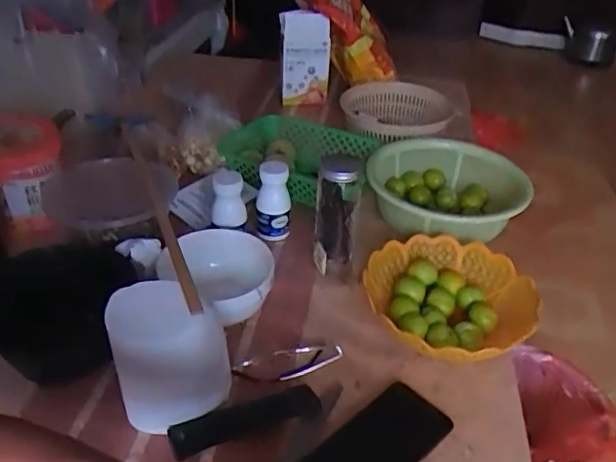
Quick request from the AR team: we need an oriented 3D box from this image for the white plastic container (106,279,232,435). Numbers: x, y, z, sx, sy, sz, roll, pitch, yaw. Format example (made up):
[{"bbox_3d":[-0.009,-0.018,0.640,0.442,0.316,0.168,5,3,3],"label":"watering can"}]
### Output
[{"bbox_3d":[-0.134,0.117,0.551,0.100,0.131,0.080,-16,40,-24],"label":"white plastic container"}]

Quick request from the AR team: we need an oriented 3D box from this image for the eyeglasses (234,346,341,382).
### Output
[{"bbox_3d":[-0.022,0.142,0.625,0.119,0.028,0.031,-4,36,-10],"label":"eyeglasses"}]

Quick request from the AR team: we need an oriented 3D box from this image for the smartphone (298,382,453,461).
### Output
[{"bbox_3d":[0.064,0.210,0.550,0.160,0.014,0.074,-26,44,-34],"label":"smartphone"}]

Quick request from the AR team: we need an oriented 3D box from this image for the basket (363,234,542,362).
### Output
[{"bbox_3d":[0.167,0.087,0.692,0.200,0.057,0.198,16,38,17],"label":"basket"}]

